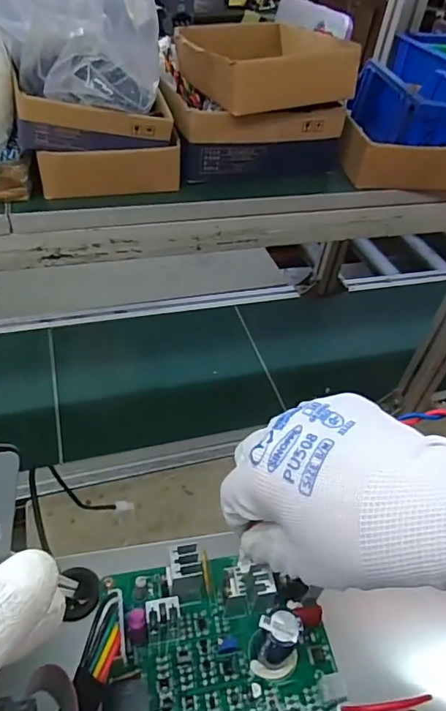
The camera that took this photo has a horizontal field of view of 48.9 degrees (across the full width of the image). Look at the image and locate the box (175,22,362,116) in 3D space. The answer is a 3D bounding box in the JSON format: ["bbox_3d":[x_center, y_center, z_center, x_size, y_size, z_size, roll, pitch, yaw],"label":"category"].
[{"bbox_3d":[0.037,-0.301,0.502,0.138,0.049,0.152,-14,49,-21],"label":"box"}]

